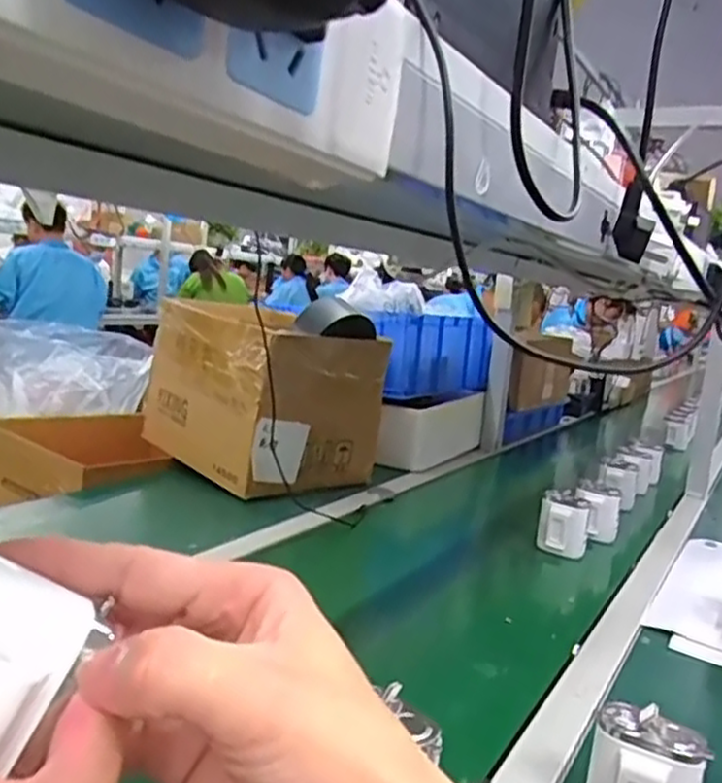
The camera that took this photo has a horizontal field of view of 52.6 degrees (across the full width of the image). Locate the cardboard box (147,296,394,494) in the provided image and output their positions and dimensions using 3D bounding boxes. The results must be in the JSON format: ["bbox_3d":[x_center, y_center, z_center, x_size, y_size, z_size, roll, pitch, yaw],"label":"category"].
[{"bbox_3d":[-0.161,0.012,1.302,0.284,0.277,0.358,-1,12,-43],"label":"cardboard box"}]

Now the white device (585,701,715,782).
[{"bbox_3d":[0.185,0.262,0.483,0.069,0.088,0.040,11,9,27],"label":"white device"}]

